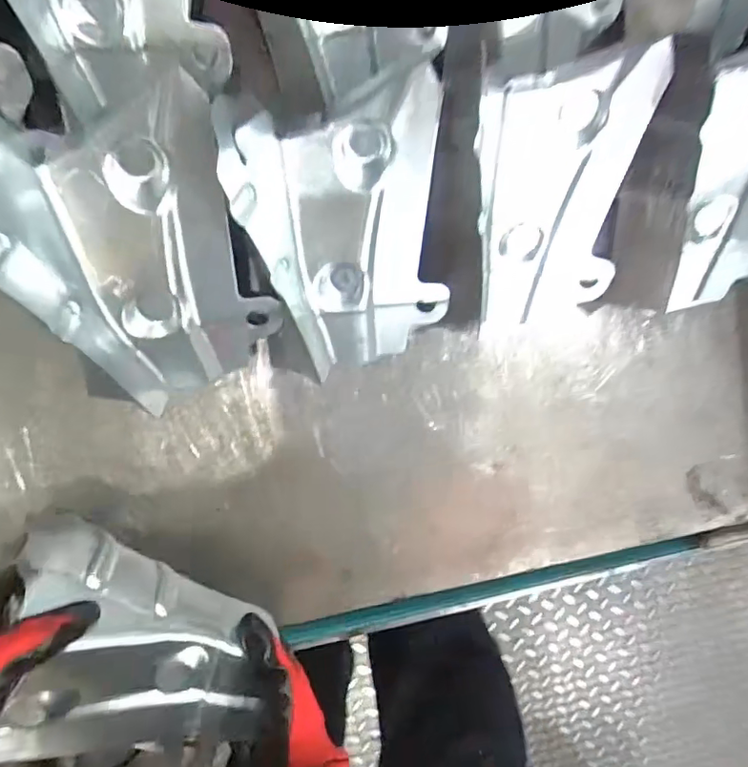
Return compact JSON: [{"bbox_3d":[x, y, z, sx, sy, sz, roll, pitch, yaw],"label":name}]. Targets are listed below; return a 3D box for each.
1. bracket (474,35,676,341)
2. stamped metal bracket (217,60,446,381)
[{"bbox_3d":[0.143,-0.140,0.398,0.103,0.045,0.175,-9,121,-1],"label":"bracket"},{"bbox_3d":[-0.015,-0.089,0.361,0.134,0.046,0.185,-17,124,-10],"label":"stamped metal bracket"}]

